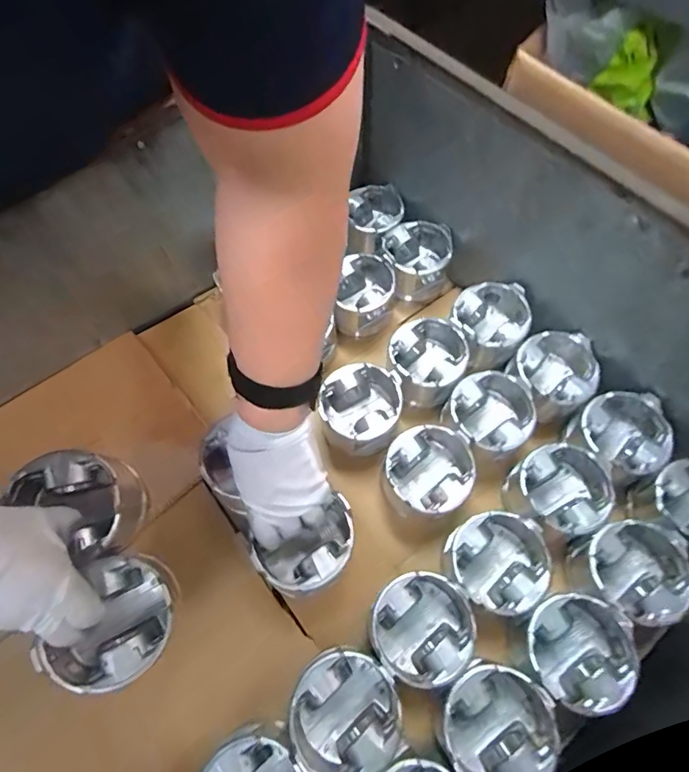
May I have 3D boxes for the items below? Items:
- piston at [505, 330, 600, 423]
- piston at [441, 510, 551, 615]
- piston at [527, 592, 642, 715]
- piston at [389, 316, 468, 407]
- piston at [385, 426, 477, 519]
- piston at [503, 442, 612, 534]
[{"bbox_3d":[0.256,-0.010,0.575,0.111,0.066,0.096,-33,68,-15],"label":"piston"},{"bbox_3d":[0.161,0.186,0.491,0.094,0.075,0.093,0,63,0],"label":"piston"},{"bbox_3d":[0.224,0.260,0.449,0.096,0.060,0.094,-10,64,-5],"label":"piston"},{"bbox_3d":[0.105,-0.030,0.592,0.099,0.077,0.101,6,64,4],"label":"piston"},{"bbox_3d":[0.095,0.105,0.533,0.097,0.087,0.094,0,63,0],"label":"piston"},{"bbox_3d":[0.239,0.125,0.522,0.110,0.076,0.096,-34,68,-15],"label":"piston"}]

